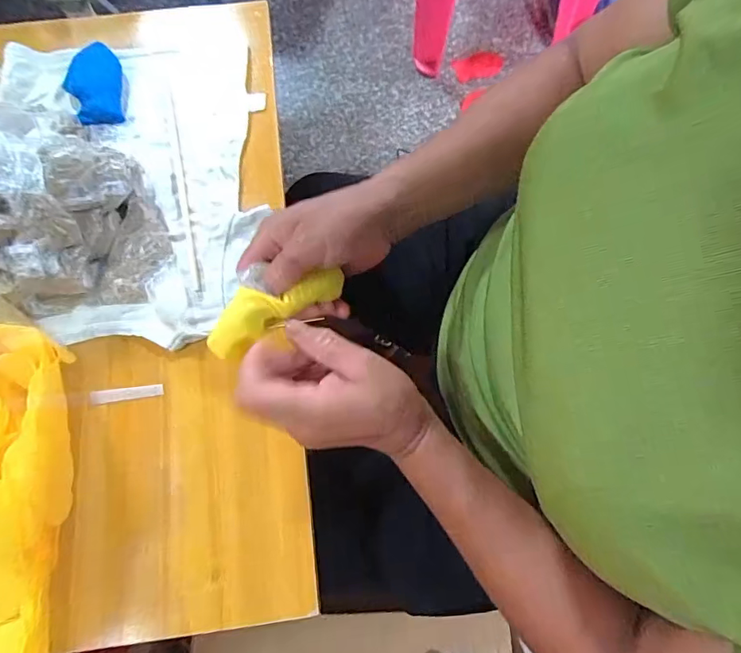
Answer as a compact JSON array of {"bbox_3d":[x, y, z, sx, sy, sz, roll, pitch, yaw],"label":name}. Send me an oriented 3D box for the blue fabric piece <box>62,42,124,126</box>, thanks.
[{"bbox_3d":[-0.274,-0.240,0.469,0.053,0.011,0.092,-19,74,-6],"label":"blue fabric piece"}]

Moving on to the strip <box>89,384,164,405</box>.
[{"bbox_3d":[-0.202,0.056,0.392,0.057,0.006,0.012,-7,73,-3],"label":"strip"}]

